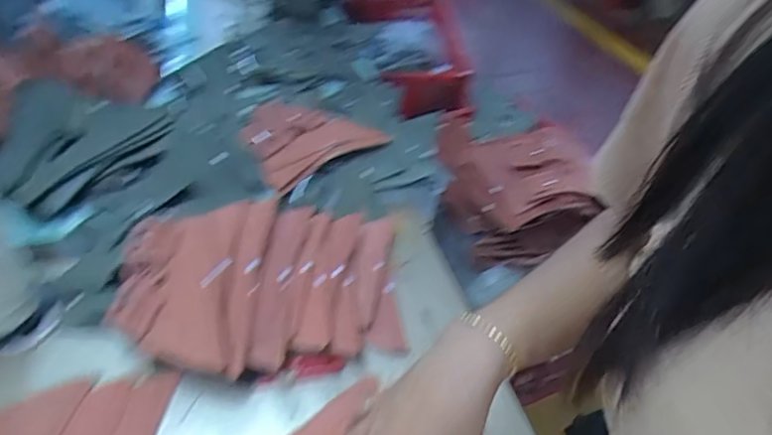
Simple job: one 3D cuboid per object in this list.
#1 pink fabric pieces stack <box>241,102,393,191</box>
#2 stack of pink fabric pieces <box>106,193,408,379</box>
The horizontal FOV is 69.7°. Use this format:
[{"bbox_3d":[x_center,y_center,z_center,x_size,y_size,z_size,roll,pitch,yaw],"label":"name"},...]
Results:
[{"bbox_3d":[-0.117,-0.123,0.766,0.166,0.023,0.186,-22,45,-25],"label":"pink fabric pieces stack"},{"bbox_3d":[-0.115,0.065,0.552,0.283,0.088,0.165,-11,41,-14],"label":"stack of pink fabric pieces"}]

